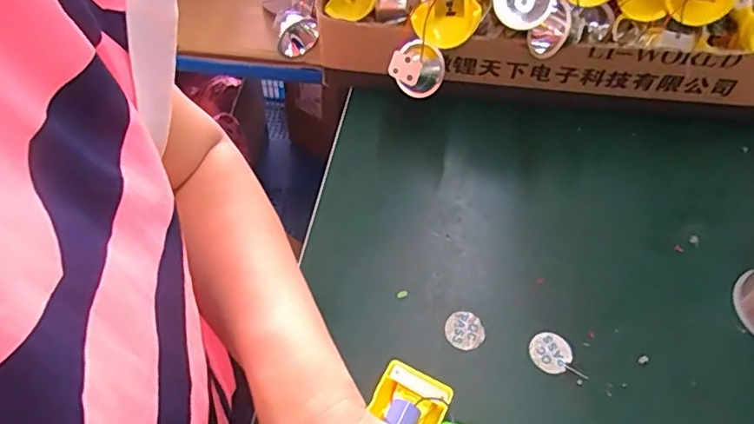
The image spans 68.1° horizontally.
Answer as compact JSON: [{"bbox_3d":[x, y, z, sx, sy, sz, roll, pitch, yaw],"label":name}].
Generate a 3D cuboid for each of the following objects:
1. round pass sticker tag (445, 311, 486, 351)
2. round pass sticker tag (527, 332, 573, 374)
[{"bbox_3d":[0.059,0.079,0.375,0.025,0.004,0.026,0,54,0],"label":"round pass sticker tag"},{"bbox_3d":[0.114,0.091,0.367,0.026,0.004,0.025,0,54,0],"label":"round pass sticker tag"}]

